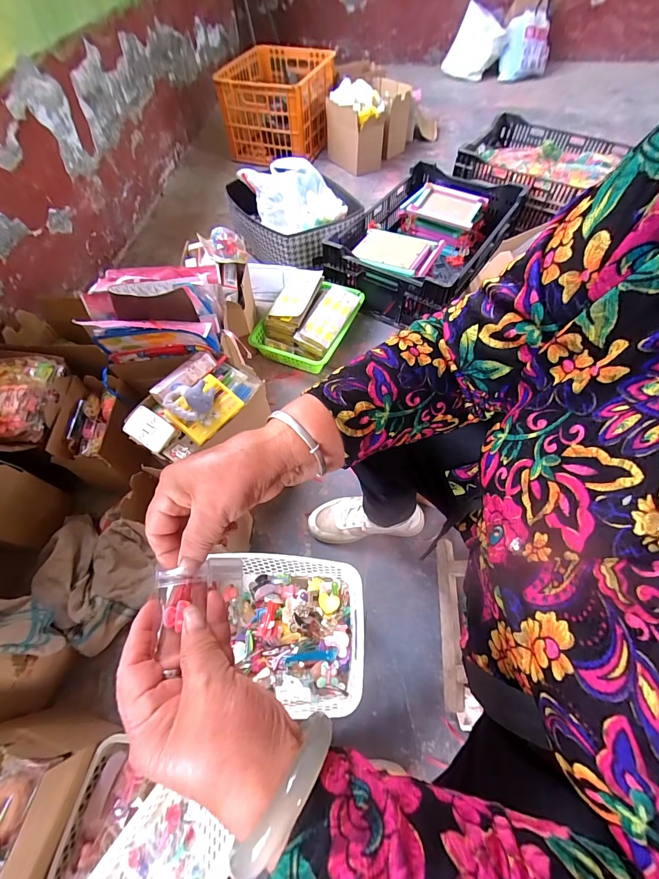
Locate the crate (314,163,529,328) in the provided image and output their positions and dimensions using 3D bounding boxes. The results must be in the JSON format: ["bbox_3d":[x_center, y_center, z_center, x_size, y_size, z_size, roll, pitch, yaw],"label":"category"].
[{"bbox_3d":[0.305,-0.651,1.173,0.440,0.173,0.619,28,61,20],"label":"crate"}]

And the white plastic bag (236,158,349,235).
[{"bbox_3d":[-0.116,-0.804,1.191,0.221,0.164,0.385,-27,58,-15],"label":"white plastic bag"}]

